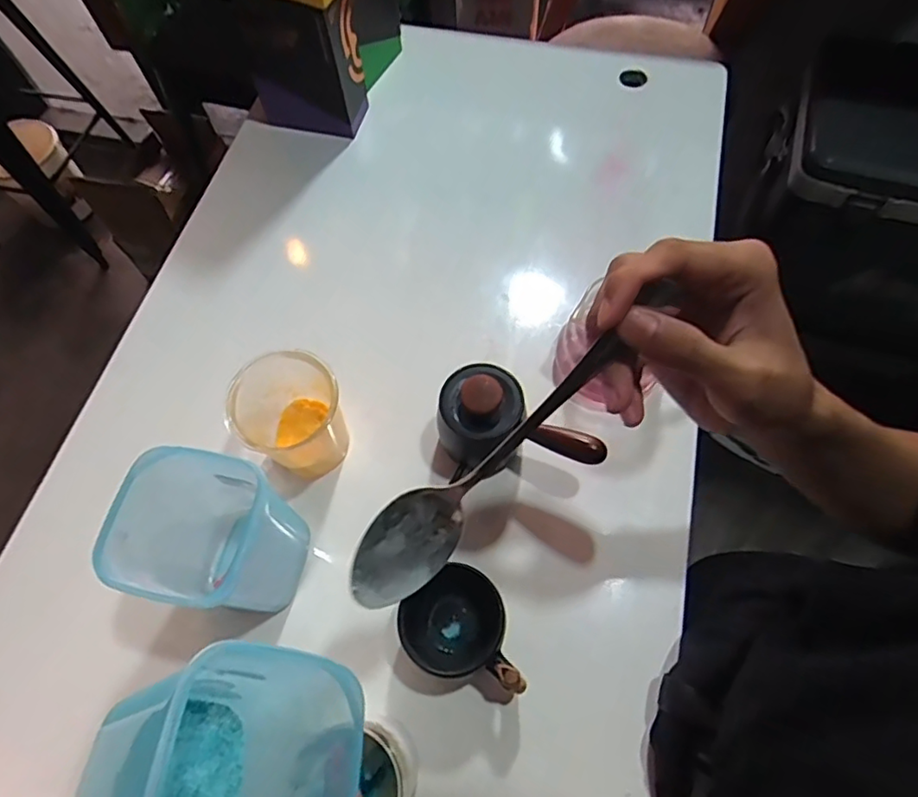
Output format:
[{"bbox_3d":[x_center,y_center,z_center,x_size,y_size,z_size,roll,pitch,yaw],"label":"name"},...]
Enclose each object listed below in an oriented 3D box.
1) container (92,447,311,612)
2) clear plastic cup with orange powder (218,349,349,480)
[{"bbox_3d":[-0.185,0.113,0.450,0.098,0.152,0.096,10,66,7],"label":"container"},{"bbox_3d":[-0.144,0.020,0.508,0.093,0.101,0.072,-26,66,-9],"label":"clear plastic cup with orange powder"}]

